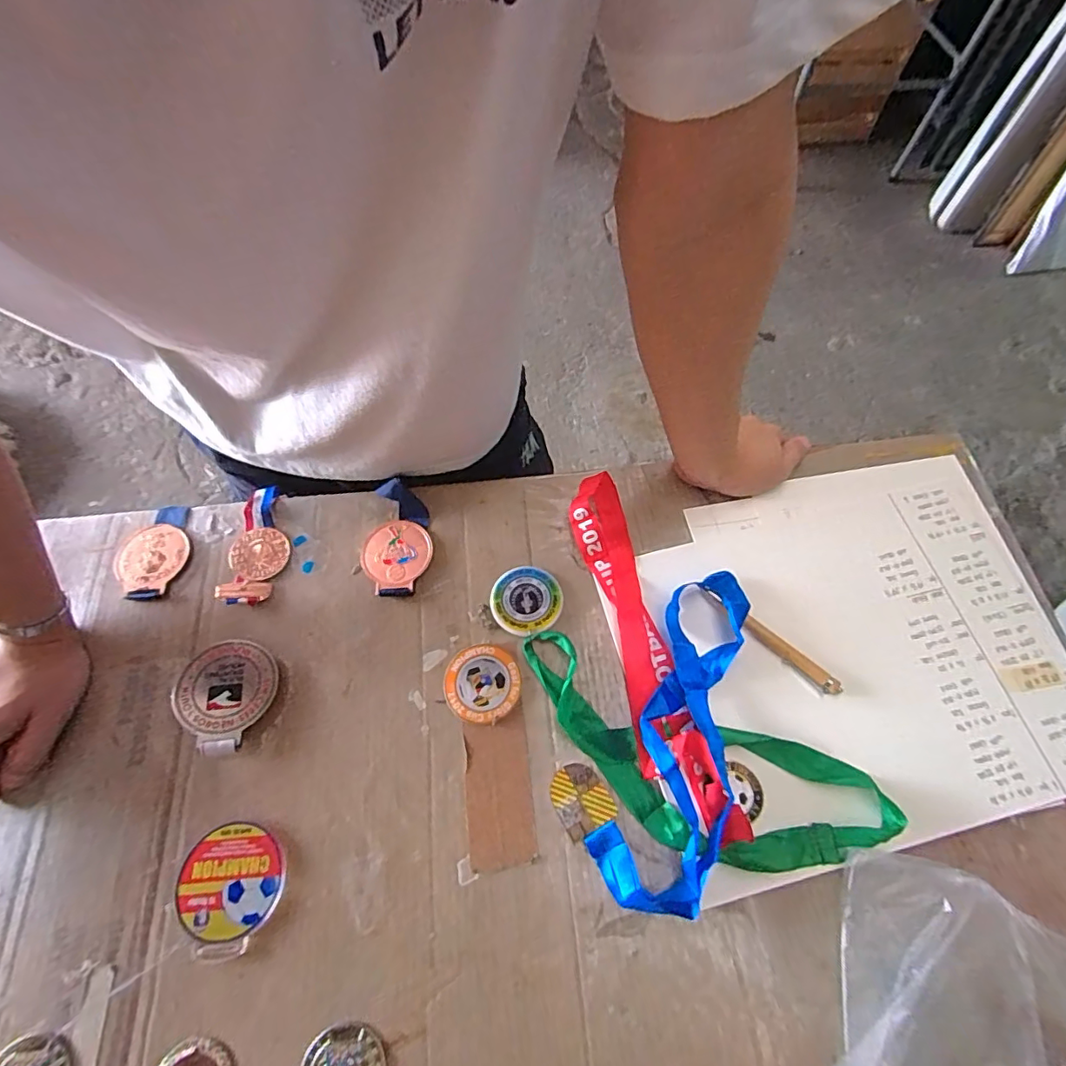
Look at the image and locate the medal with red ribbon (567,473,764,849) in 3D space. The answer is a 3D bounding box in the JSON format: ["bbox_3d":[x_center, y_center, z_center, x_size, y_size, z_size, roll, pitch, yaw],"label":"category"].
[{"bbox_3d":[0.088,0.084,0.437,0.071,0.025,0.300,-19,66,-8],"label":"medal with red ribbon"}]

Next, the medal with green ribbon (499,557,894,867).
[{"bbox_3d":[0.093,0.150,0.412,0.334,0.016,0.117,32,70,15],"label":"medal with green ribbon"}]

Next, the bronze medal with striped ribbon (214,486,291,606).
[{"bbox_3d":[-0.247,0.007,0.490,0.050,0.009,0.117,2,65,2],"label":"bronze medal with striped ribbon"}]

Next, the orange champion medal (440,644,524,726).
[{"bbox_3d":[-0.041,0.121,0.435,0.060,0.004,0.061,0,65,1],"label":"orange champion medal"}]

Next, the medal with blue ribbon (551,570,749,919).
[{"bbox_3d":[0.108,0.141,0.409,0.113,0.028,0.244,27,68,13],"label":"medal with blue ribbon"}]

